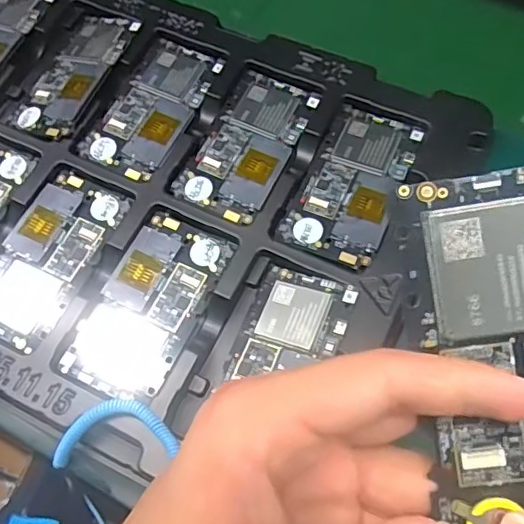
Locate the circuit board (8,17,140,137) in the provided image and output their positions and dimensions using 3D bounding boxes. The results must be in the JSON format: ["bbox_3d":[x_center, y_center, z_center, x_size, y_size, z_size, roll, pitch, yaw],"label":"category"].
[{"bbox_3d":[-0.152,-0.154,0.449,0.059,0.008,0.125,19,68,10],"label":"circuit board"}]

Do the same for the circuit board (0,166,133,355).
[{"bbox_3d":[-0.149,-0.007,0.388,0.065,0.004,0.127,24,68,12],"label":"circuit board"}]

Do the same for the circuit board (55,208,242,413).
[{"bbox_3d":[-0.074,0.027,0.368,0.068,0.004,0.125,24,68,12],"label":"circuit board"}]

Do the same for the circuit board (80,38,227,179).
[{"bbox_3d":[-0.084,-0.123,0.436,0.064,0.004,0.124,23,68,11],"label":"circuit board"}]

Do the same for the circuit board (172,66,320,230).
[{"bbox_3d":[-0.009,-0.089,0.418,0.066,0.005,0.123,26,69,12],"label":"circuit board"}]

